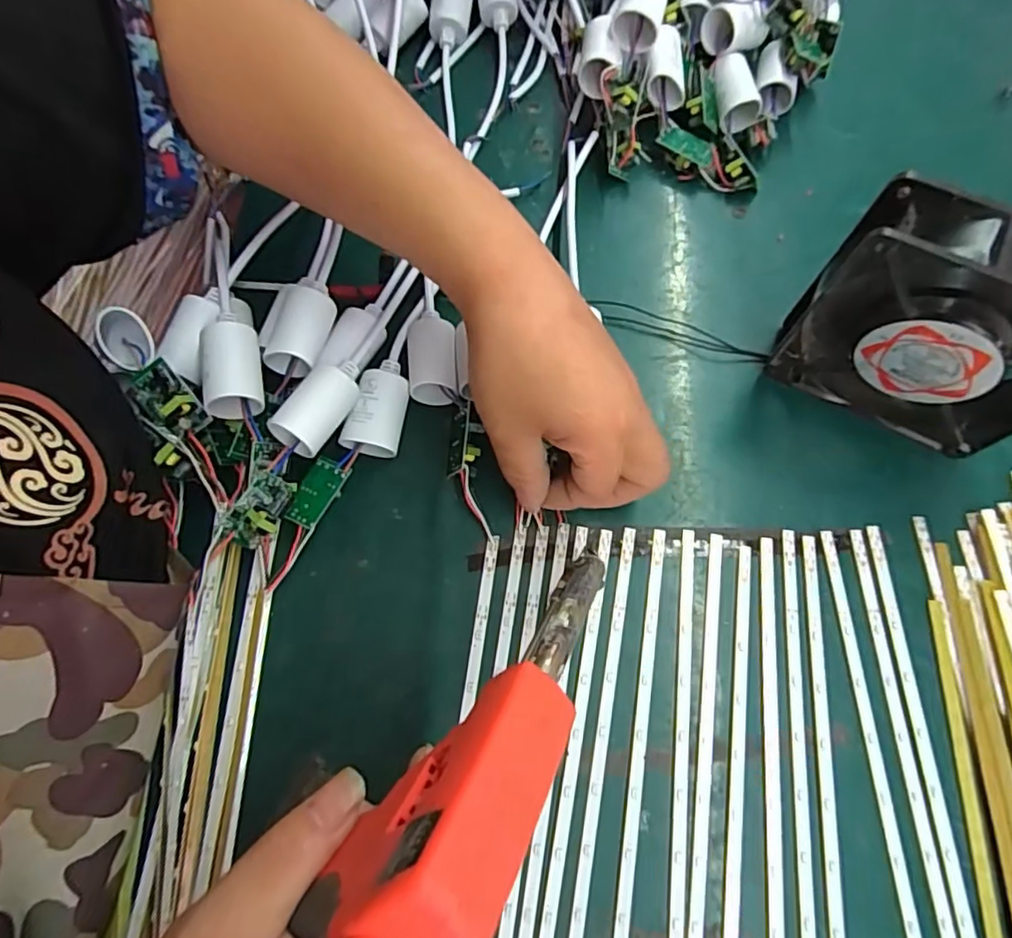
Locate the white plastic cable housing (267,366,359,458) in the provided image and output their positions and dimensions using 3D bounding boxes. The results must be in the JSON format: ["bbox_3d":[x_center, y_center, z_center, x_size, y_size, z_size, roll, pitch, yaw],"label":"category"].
[{"bbox_3d":[-0.096,-0.030,0.304,0.023,0.020,0.045,28,72,10],"label":"white plastic cable housing"}]

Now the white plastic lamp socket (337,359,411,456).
[{"bbox_3d":[-0.069,-0.034,0.334,0.030,0.027,0.051,10,70,4],"label":"white plastic lamp socket"}]

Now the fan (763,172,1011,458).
[{"bbox_3d":[0.211,-0.066,0.295,0.121,0.121,0.037,27,72,9],"label":"fan"}]

